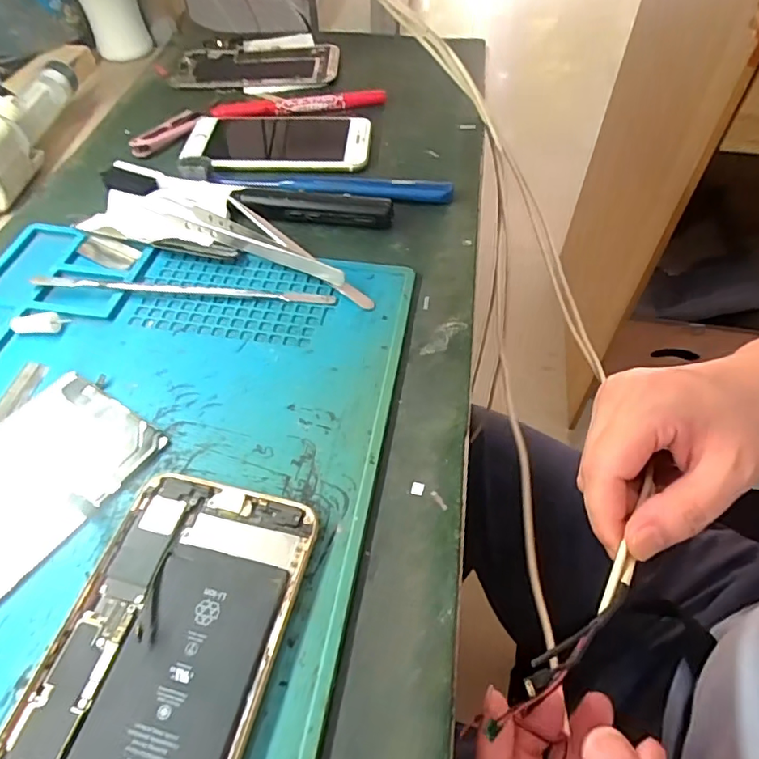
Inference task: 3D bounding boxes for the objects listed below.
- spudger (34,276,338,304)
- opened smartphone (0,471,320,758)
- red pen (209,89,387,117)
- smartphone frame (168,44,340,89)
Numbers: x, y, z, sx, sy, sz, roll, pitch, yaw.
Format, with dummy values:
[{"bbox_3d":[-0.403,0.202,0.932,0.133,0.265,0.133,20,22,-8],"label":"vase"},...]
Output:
[{"bbox_3d":[-0.109,-0.051,0.301,0.167,0.007,0.007,3,52,2],"label":"spudger"},{"bbox_3d":[-0.079,0.107,0.180,0.076,0.007,0.155,12,53,9],"label":"opened smartphone"},{"bbox_3d":[-0.064,-0.222,0.433,0.138,0.012,0.014,-10,53,-8],"label":"red pen"},{"bbox_3d":[-0.112,-0.287,0.487,0.147,0.010,0.074,0,52,0],"label":"smartphone frame"}]

